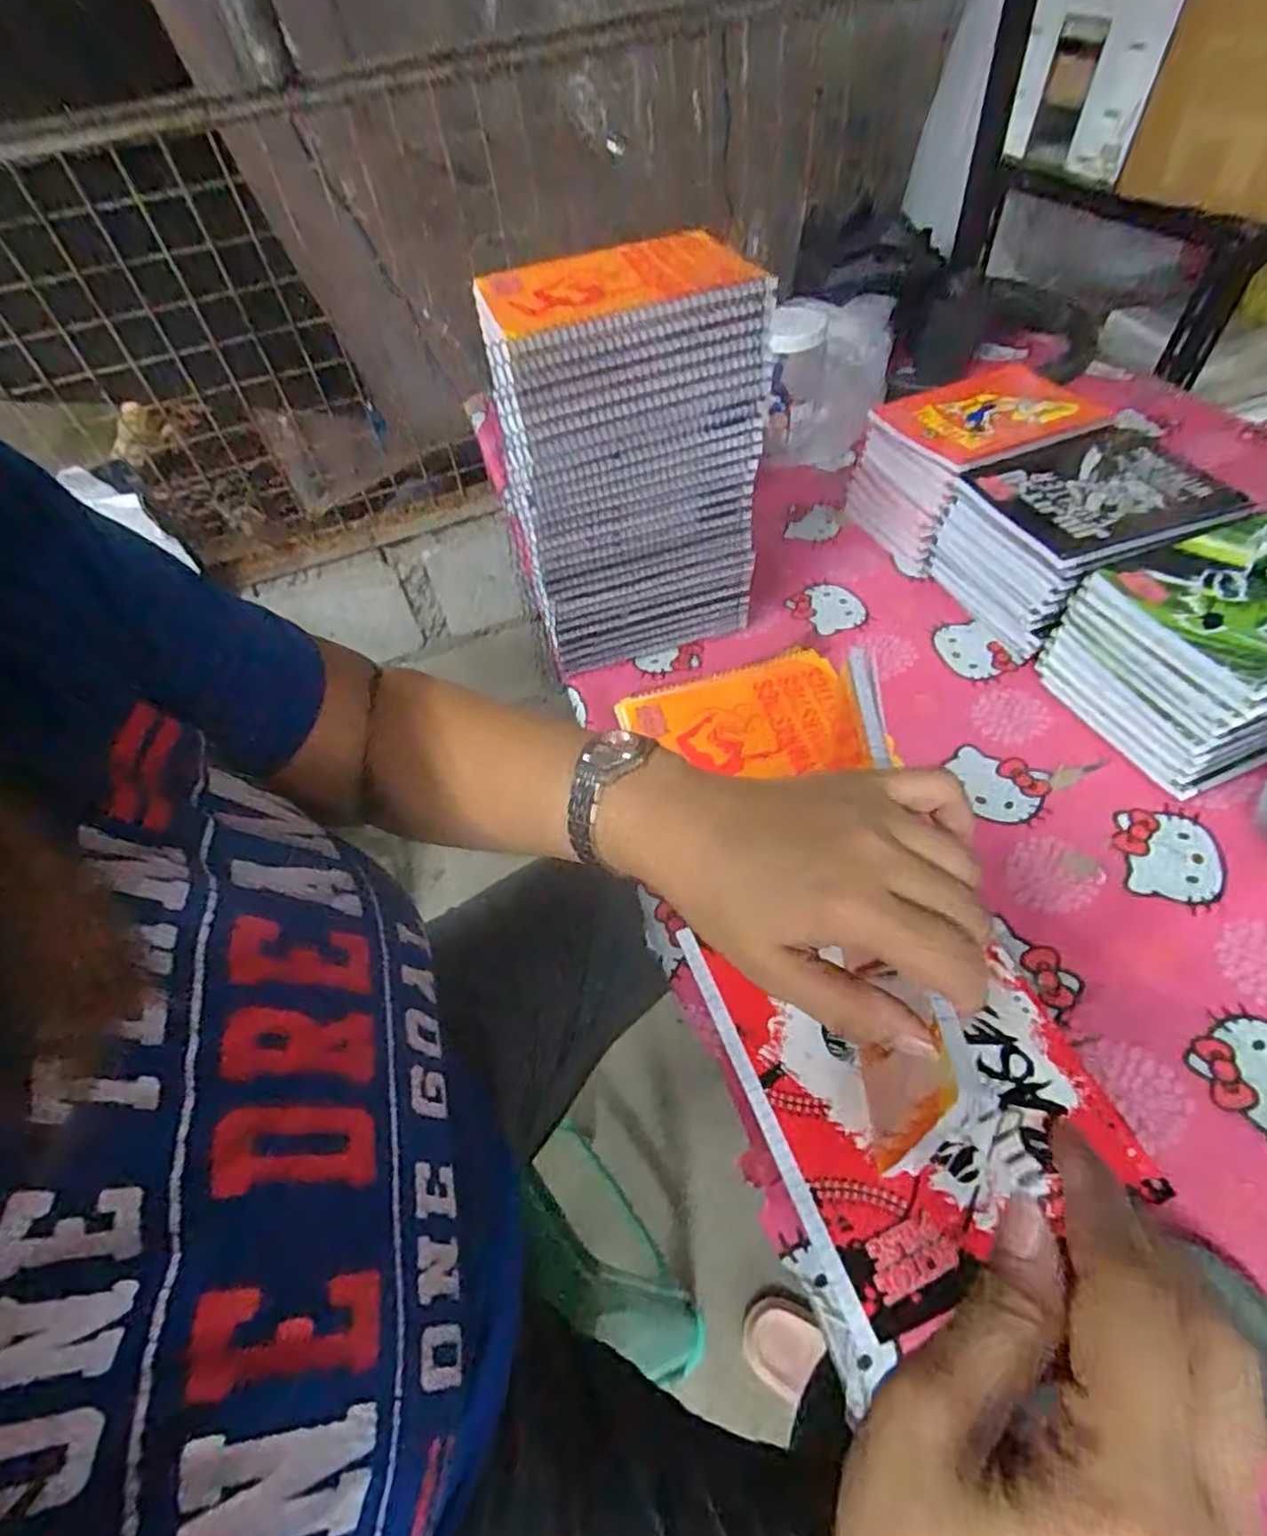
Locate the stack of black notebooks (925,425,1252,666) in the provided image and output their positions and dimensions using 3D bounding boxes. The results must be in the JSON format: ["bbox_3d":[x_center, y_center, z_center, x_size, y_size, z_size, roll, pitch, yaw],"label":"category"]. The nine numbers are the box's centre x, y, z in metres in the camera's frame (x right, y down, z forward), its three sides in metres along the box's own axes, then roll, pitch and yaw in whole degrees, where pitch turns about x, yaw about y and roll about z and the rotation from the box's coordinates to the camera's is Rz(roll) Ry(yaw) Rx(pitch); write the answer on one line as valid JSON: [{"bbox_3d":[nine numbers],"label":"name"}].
[{"bbox_3d":[0.423,-0.217,0.669,0.197,0.126,0.173,-22,52,-9],"label":"stack of black notebooks"}]

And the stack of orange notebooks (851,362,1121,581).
[{"bbox_3d":[0.373,-0.342,0.773,0.223,0.126,0.171,-23,53,-11],"label":"stack of orange notebooks"}]

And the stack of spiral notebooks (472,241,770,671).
[{"bbox_3d":[-0.008,-0.259,0.621,0.207,0.309,0.132,-19,52,-7],"label":"stack of spiral notebooks"}]

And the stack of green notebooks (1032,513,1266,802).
[{"bbox_3d":[0.482,-0.095,0.565,0.188,0.127,0.159,-20,52,-8],"label":"stack of green notebooks"}]

